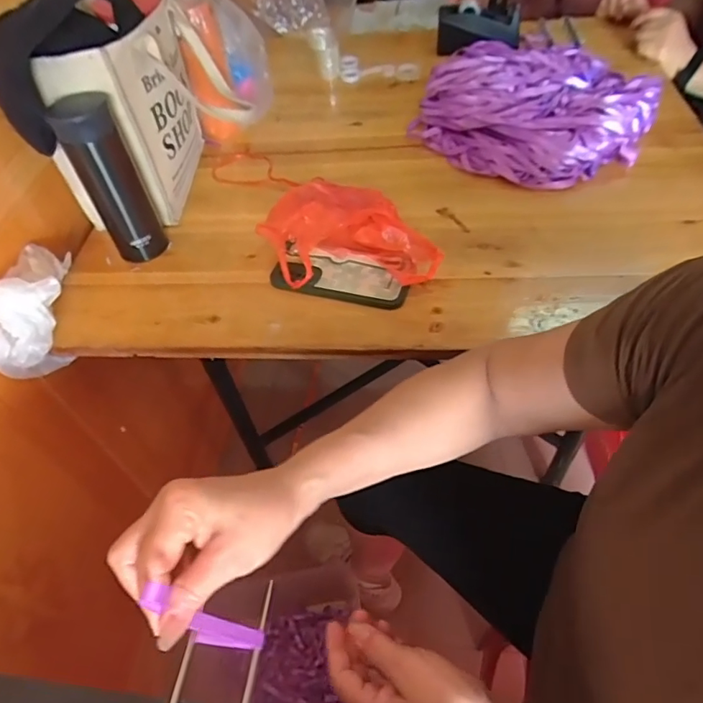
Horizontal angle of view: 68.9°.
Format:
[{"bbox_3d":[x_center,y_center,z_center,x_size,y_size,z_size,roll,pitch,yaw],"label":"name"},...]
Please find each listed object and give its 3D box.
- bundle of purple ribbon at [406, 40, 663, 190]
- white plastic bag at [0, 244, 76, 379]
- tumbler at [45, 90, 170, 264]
[{"bbox_3d":[0.258,-0.364,0.754,0.314,0.073,0.276,27,58,27],"label":"bundle of purple ribbon"},{"bbox_3d":[-0.376,-0.048,0.606,0.098,0.122,0.160,-20,52,-11],"label":"white plastic bag"},{"bbox_3d":[-0.286,-0.202,0.616,0.064,0.188,0.074,-24,51,-14],"label":"tumbler"}]

